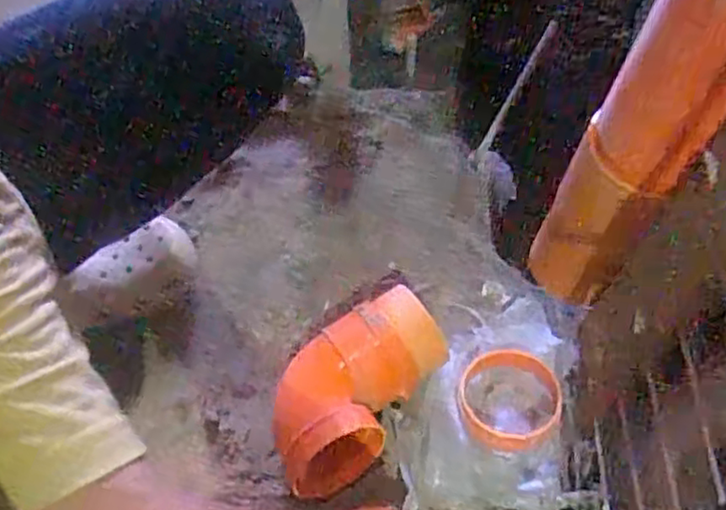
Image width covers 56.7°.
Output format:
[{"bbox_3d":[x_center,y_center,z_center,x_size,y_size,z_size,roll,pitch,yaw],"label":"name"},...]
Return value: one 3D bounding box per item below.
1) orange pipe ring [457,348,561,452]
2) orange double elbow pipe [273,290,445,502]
[{"bbox_3d":[0.129,0.126,0.593,0.088,0.033,0.093,1,61,-1],"label":"orange pipe ring"},{"bbox_3d":[-0.011,0.120,0.581,0.093,0.085,0.174,36,66,17],"label":"orange double elbow pipe"}]

